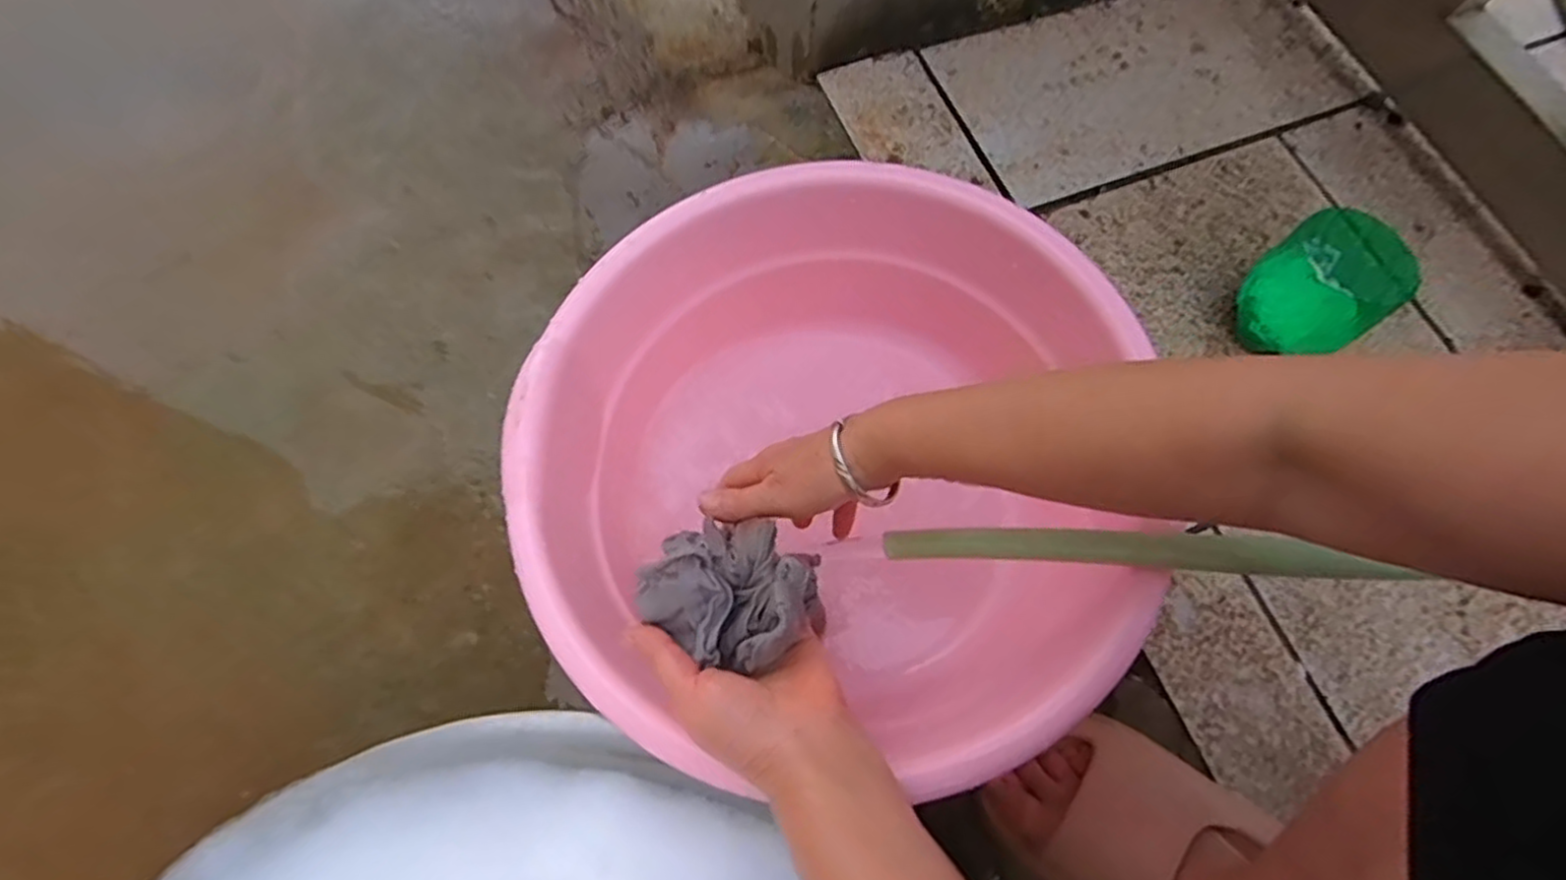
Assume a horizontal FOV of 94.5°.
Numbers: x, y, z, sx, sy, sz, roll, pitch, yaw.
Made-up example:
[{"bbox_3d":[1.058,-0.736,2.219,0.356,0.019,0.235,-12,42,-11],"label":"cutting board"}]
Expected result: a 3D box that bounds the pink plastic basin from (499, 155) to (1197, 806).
[{"bbox_3d":[0.020,0.015,0.494,0.361,0.171,0.368,1,70,-4],"label":"pink plastic basin"}]

